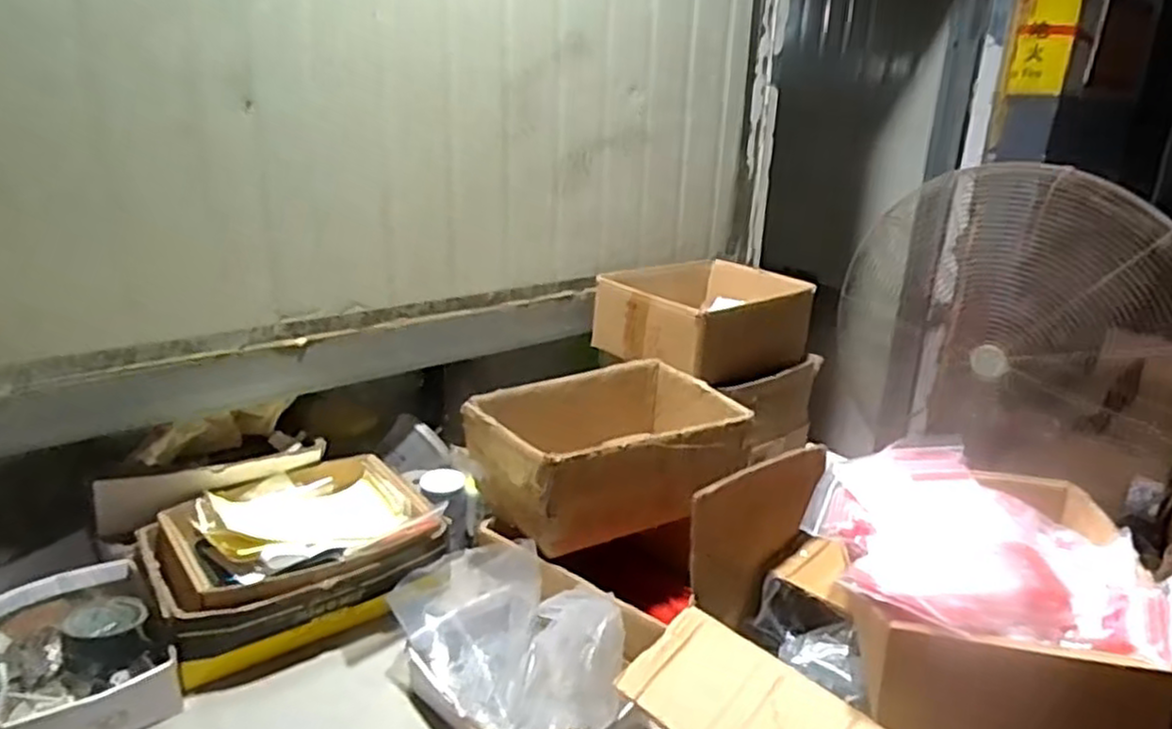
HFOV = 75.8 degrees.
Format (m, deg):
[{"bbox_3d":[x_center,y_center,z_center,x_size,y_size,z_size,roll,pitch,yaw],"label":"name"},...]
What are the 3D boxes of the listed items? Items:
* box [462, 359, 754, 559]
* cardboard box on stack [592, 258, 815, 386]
[{"bbox_3d":[0.030,0.117,1.057,0.349,0.135,0.239,-8,23,-27],"label":"box"},{"bbox_3d":[0.219,-0.083,1.323,0.354,0.131,0.231,-16,28,-41],"label":"cardboard box on stack"}]

